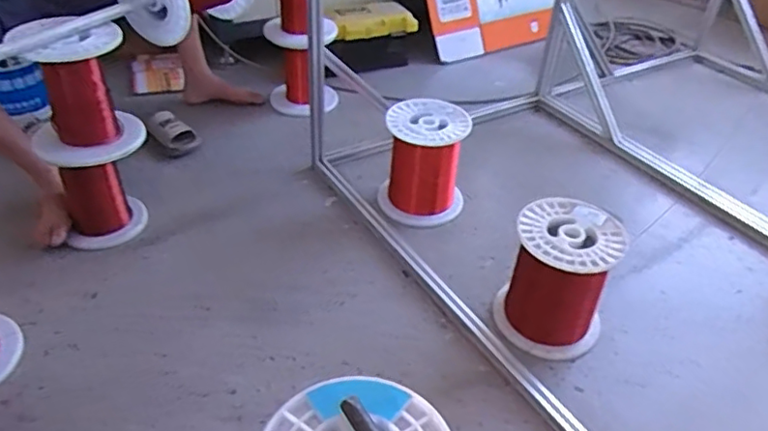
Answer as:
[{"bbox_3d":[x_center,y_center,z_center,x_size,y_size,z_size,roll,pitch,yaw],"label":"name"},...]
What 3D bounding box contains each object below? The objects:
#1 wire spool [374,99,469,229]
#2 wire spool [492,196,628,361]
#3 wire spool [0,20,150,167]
[{"bbox_3d":[0.096,-0.133,1.459,0.199,0.237,0.195,1,40,-1],"label":"wire spool"},{"bbox_3d":[0.334,0.123,1.160,0.193,0.231,0.196,1,40,-1],"label":"wire spool"},{"bbox_3d":[-0.631,-0.249,1.233,0.217,0.276,0.218,-10,40,-18],"label":"wire spool"}]

